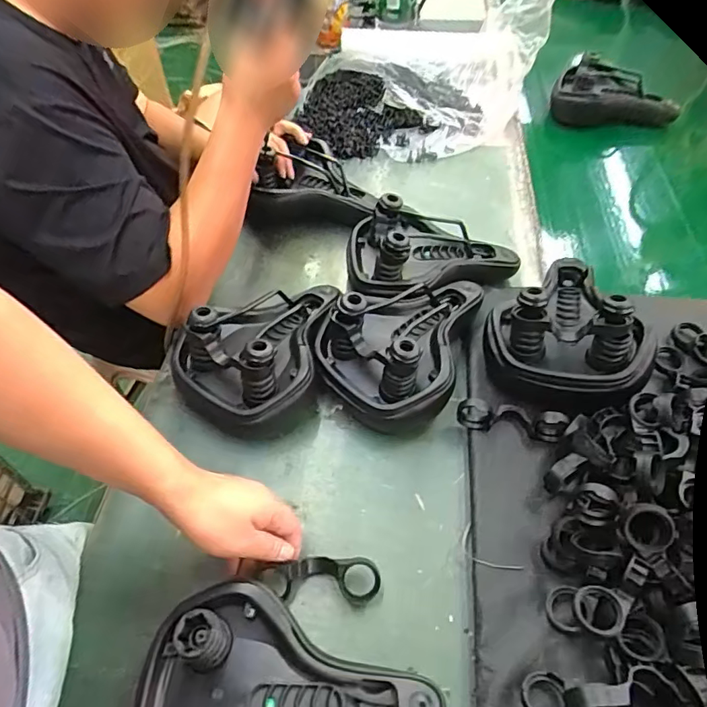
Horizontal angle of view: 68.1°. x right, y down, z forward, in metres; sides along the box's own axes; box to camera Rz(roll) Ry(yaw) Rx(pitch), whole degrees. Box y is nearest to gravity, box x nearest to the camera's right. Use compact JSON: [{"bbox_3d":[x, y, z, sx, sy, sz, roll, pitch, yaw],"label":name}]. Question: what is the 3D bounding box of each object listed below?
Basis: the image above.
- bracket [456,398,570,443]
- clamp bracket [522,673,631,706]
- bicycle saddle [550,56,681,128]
[{"bbox_3d":[0.184,0.074,0.613,0.119,0.050,0.033,12,53,10],"label":"bracket"},{"bbox_3d":[0.181,0.281,0.426,0.083,0.026,0.038,-31,38,37],"label":"clamp bracket"},{"bbox_3d":[0.538,-0.529,1.082,0.241,0.114,0.099,19,54,19],"label":"bicycle saddle"}]

